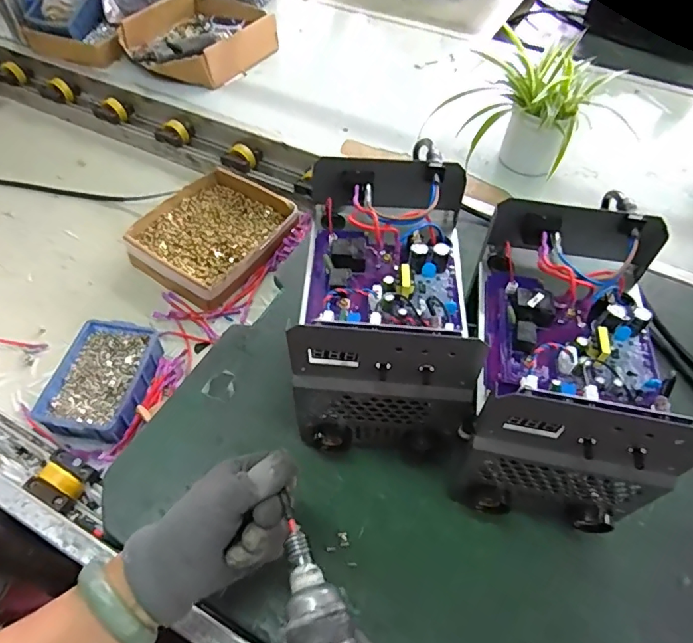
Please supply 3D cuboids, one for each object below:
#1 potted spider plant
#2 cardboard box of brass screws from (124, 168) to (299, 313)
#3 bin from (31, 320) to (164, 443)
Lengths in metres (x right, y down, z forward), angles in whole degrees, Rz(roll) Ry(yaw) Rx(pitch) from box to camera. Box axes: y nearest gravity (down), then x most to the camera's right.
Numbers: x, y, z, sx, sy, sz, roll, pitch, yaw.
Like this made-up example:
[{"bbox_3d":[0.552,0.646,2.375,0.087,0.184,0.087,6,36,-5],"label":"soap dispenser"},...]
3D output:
[{"bbox_3d":[0.269,-0.318,0.732,0.232,0.172,0.155,-1,53,-3],"label":"potted spider plant"},{"bbox_3d":[-0.206,-0.139,0.775,0.207,0.045,0.225,33,59,21],"label":"cardboard box of brass screws"},{"bbox_3d":[-0.300,0.074,0.618,0.101,0.050,0.149,8,54,4],"label":"bin"}]

